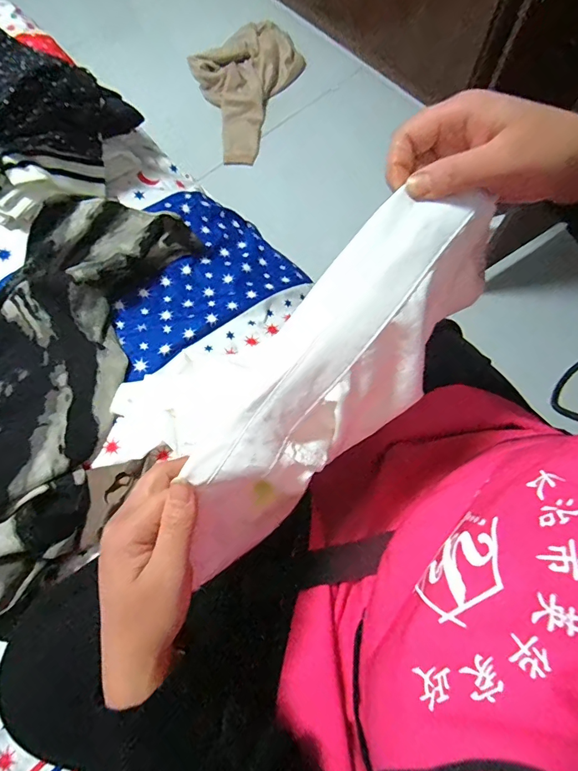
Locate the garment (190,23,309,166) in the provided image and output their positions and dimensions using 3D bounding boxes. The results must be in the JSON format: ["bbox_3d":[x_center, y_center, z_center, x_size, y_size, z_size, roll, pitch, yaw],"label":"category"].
[{"bbox_3d":[-0.156,-1.031,1.480,0.297,0.094,0.592,22,73,9],"label":"garment"}]

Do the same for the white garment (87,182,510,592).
[{"bbox_3d":[0.019,-0.009,0.276,0.260,0.090,0.095,-44,75,-1],"label":"white garment"}]

